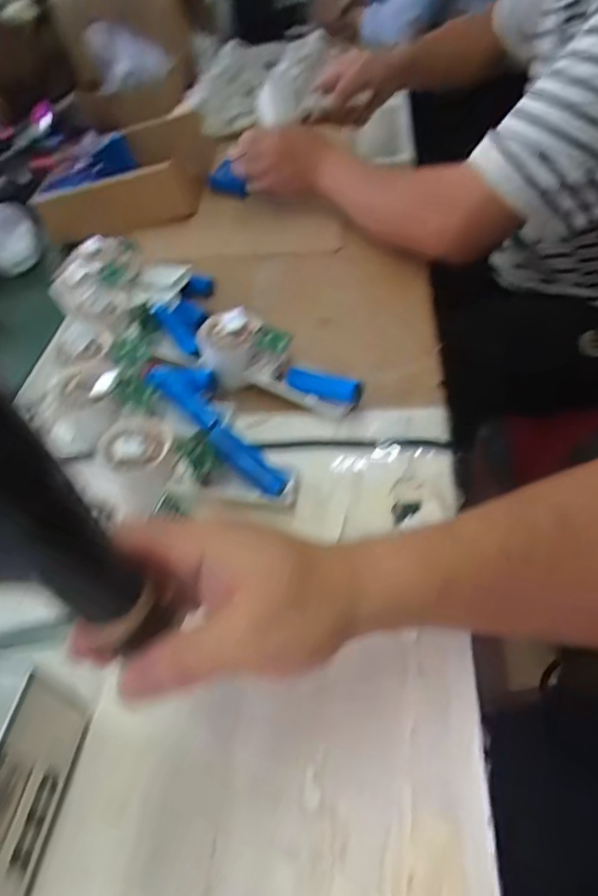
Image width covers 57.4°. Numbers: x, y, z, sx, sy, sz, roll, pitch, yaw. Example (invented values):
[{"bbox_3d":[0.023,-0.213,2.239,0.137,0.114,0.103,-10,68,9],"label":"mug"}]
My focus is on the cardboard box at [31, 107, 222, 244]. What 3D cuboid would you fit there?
[{"bbox_3d":[-0.268,-0.445,0.867,0.234,0.071,0.260,-3,50,3],"label":"cardboard box"}]

